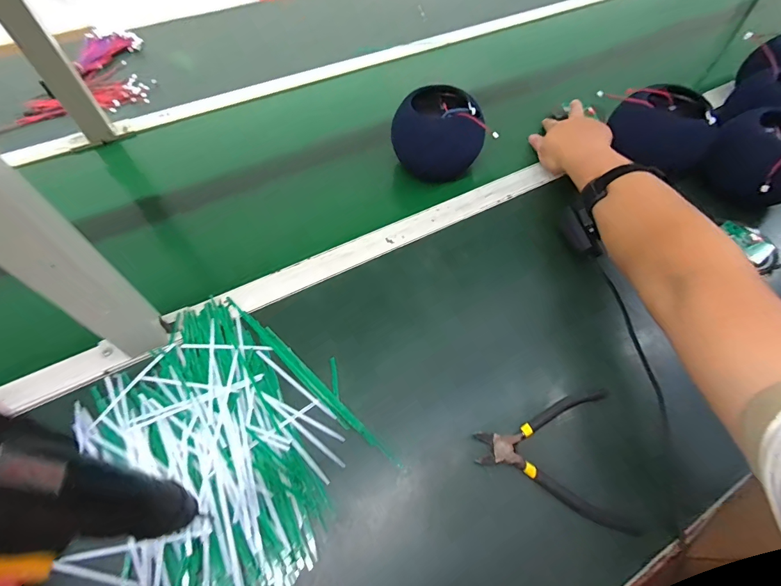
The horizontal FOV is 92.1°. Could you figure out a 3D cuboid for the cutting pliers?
[{"bbox_3d":[0.152,0.146,0.358,0.138,0.015,0.122,5,57,3],"label":"cutting pliers"}]

